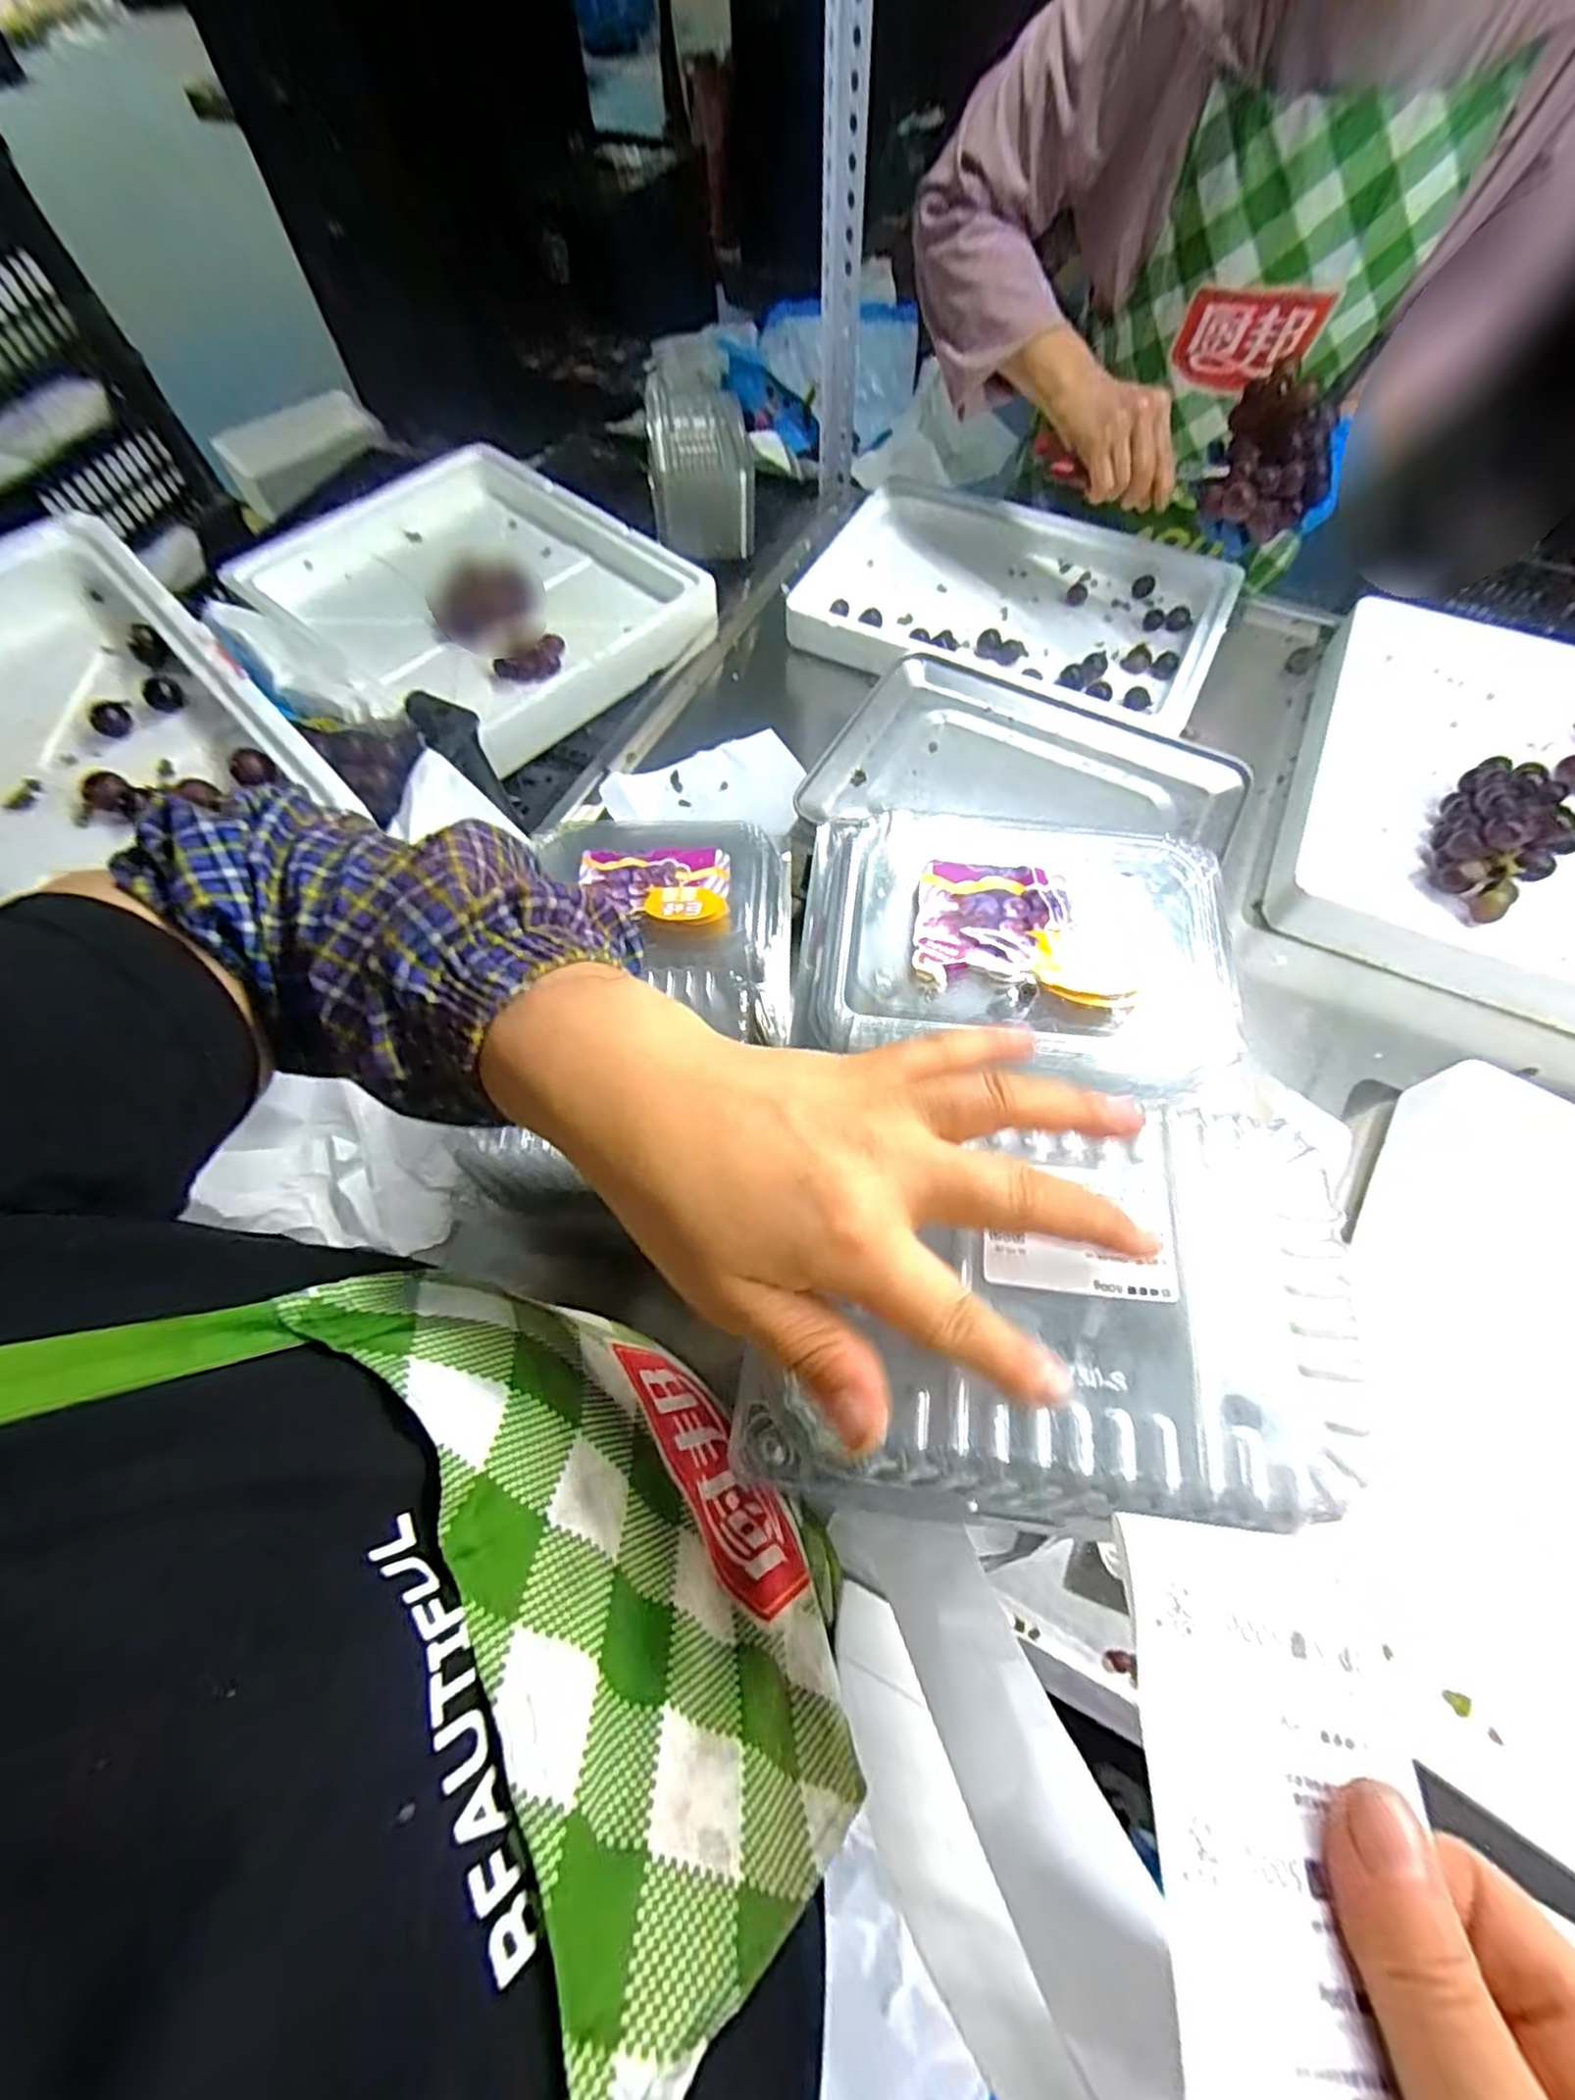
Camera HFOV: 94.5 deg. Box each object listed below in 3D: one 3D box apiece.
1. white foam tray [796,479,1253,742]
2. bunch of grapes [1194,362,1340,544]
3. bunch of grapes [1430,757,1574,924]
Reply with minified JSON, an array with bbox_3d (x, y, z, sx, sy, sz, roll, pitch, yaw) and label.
[{"bbox_3d":[0.256,-0.522,0.841,0.457,0.049,0.315,21,70,12],"label":"white foam tray"},{"bbox_3d":[0.448,-0.538,0.667,0.109,0.099,0.093,27,71,14],"label":"bunch of grapes"},{"bbox_3d":[0.639,-0.196,0.652,0.093,0.073,0.134,37,74,17],"label":"bunch of grapes"}]

